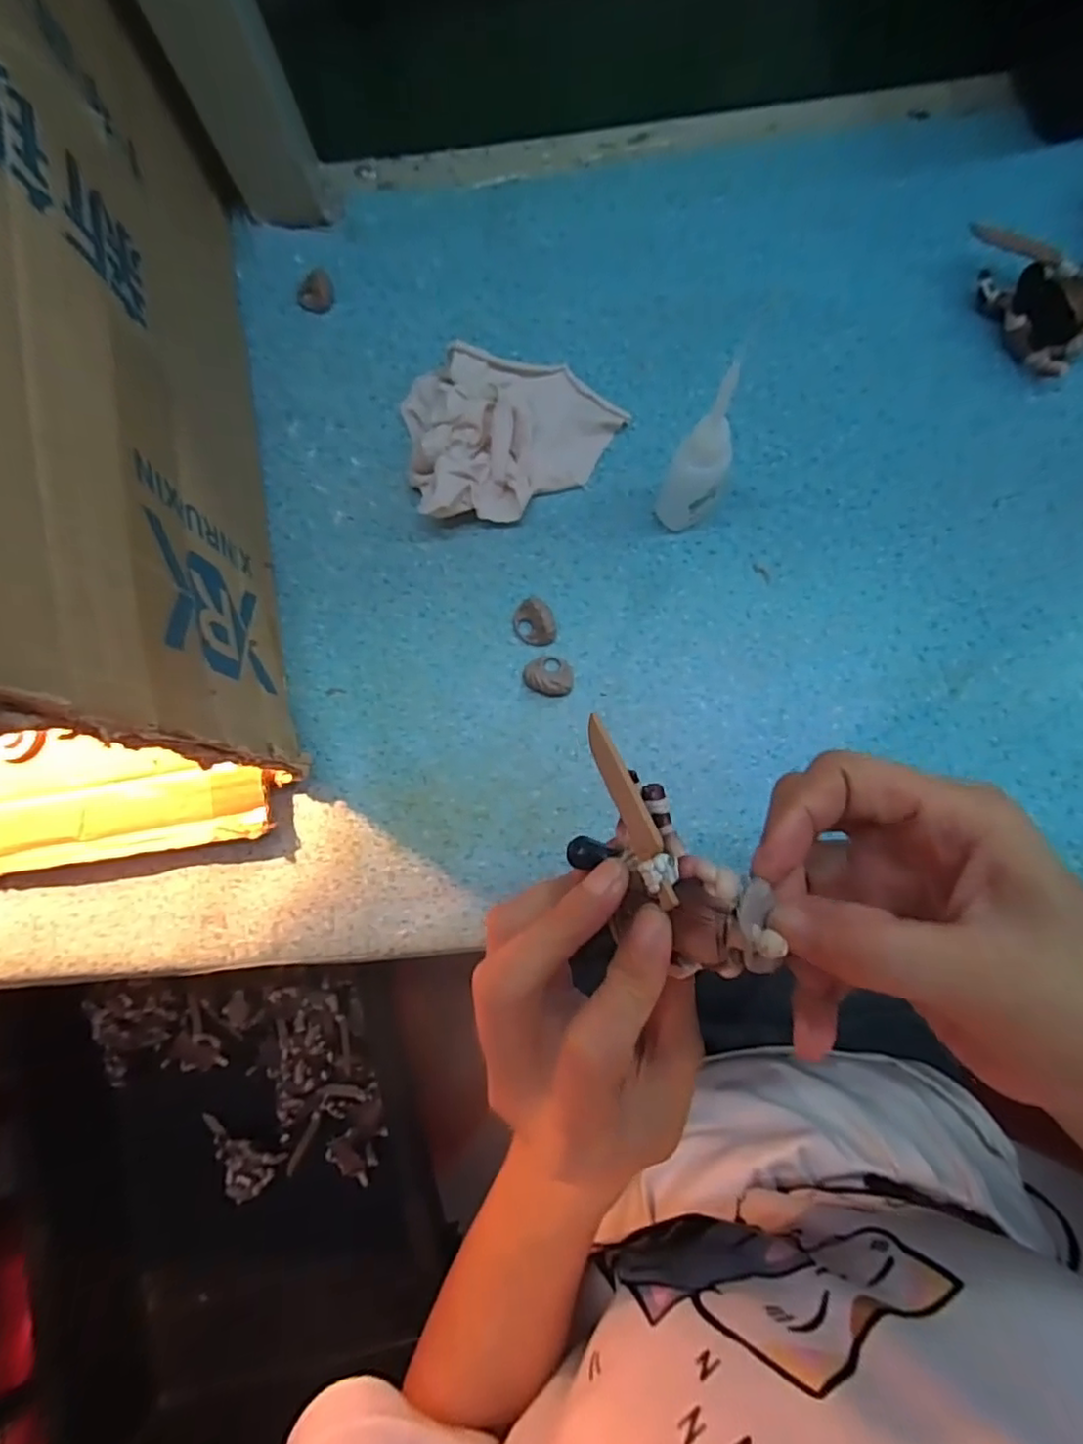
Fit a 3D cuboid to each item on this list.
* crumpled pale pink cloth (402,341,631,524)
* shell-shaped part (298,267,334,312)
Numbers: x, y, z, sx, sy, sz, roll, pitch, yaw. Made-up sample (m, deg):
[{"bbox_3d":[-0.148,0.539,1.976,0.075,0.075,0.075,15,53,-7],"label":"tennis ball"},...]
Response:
[{"bbox_3d":[-0.014,-0.147,0.315,0.106,0.030,0.086,-10,81,1],"label":"crumpled pale pink cloth"},{"bbox_3d":[-0.125,-0.238,0.348,0.020,0.009,0.019,0,81,3],"label":"shell-shaped part"}]

